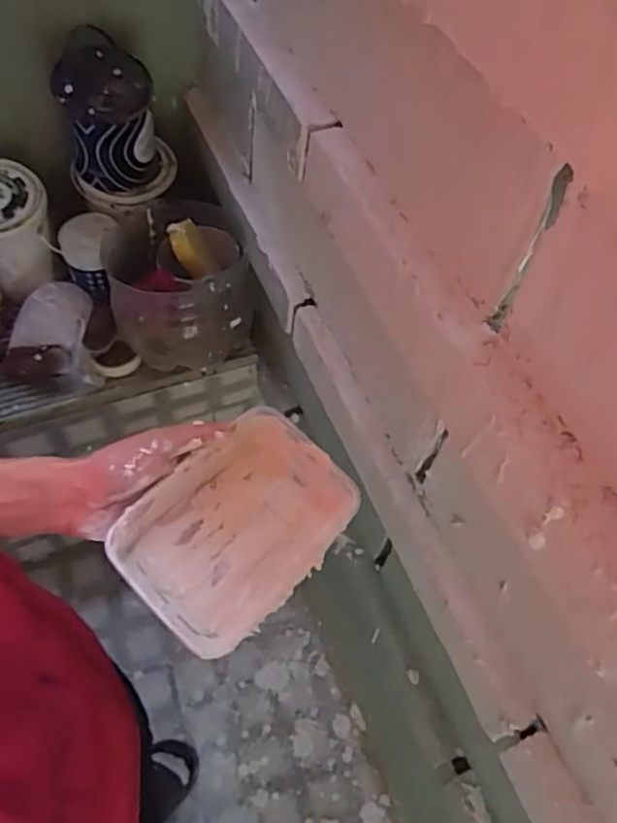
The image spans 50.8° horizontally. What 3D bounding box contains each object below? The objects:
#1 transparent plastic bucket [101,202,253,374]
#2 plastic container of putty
[{"bbox_3d":[-0.224,-0.218,1.159,0.244,0.209,0.238,-10,57,-12],"label":"transparent plastic bucket"},{"bbox_3d":[-0.047,0.085,0.477,0.112,0.070,0.166,34,62,20],"label":"plastic container of putty"}]

